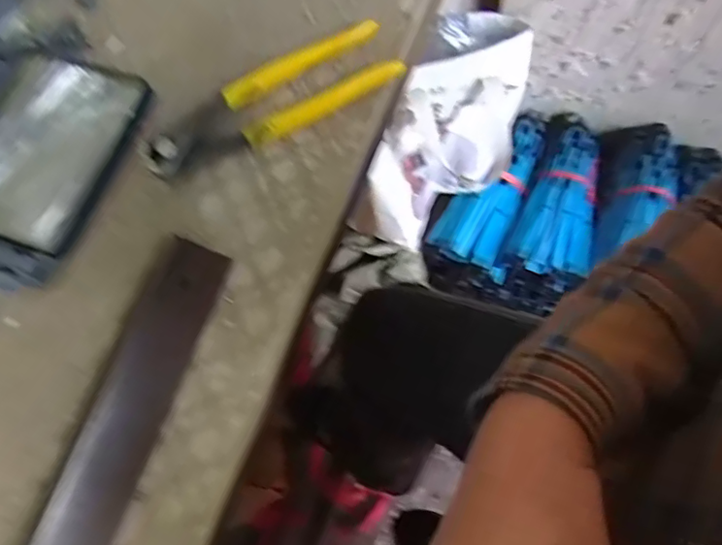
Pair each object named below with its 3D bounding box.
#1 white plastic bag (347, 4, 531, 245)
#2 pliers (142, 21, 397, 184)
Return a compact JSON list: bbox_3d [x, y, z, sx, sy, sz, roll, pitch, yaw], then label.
[{"bbox_3d":[0.120,-0.175,0.827,0.153,0.285,0.247,24,75,13],"label":"white plastic bag"},{"bbox_3d":[-0.058,-0.106,0.370,0.162,0.026,0.045,-25,70,-3],"label":"pliers"}]

